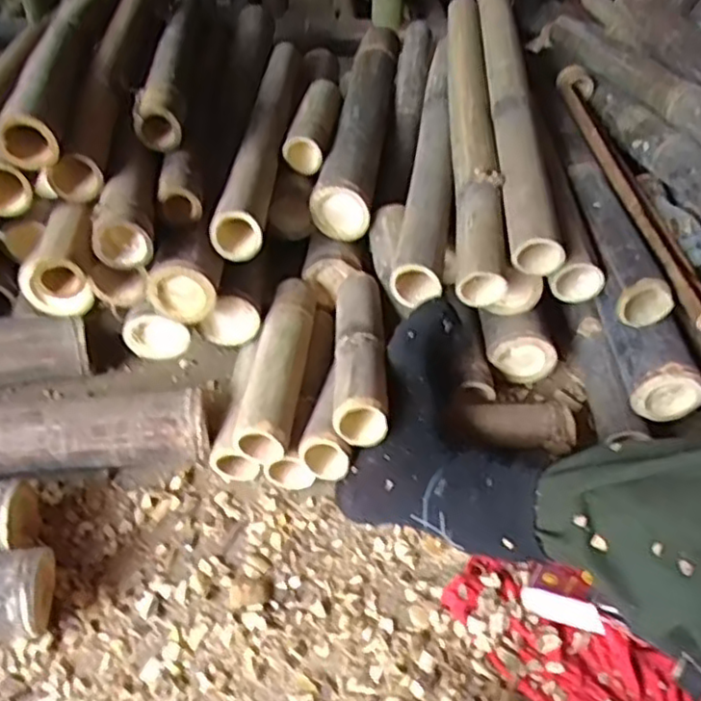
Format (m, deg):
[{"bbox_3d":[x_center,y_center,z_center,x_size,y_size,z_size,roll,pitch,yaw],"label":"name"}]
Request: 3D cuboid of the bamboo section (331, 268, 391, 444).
[{"bbox_3d":[0.010,-0.010,0.727,0.053,0.042,0.237,2,43,-2],"label":"bamboo section"}]

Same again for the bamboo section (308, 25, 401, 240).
[{"bbox_3d":[0.022,-0.361,1.025,0.075,0.071,0.567,7,44,3],"label":"bamboo section"}]

